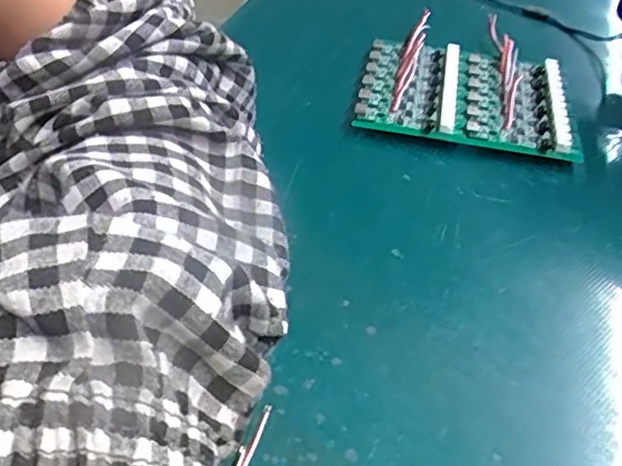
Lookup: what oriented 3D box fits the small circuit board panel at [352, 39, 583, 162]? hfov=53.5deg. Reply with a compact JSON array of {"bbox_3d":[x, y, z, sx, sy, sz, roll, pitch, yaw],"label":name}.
[{"bbox_3d":[0.089,-0.081,0.368,0.117,0.020,0.091,10,44,7],"label":"small circuit board panel"}]

